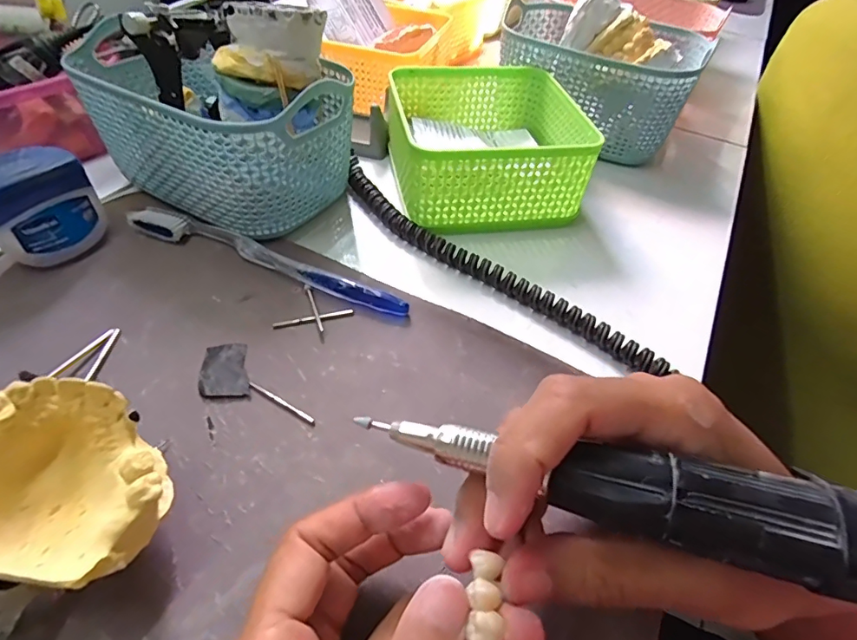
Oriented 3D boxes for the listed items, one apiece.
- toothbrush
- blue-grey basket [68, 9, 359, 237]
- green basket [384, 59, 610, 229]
[{"bbox_3d":[-0.098,-0.038,0.296,0.186,0.012,0.020,18,48,12],"label":"toothbrush"},{"bbox_3d":[-0.140,-0.128,0.321,0.168,0.093,0.111,23,49,15],"label":"blue-grey basket"},{"bbox_3d":[0.042,-0.130,0.363,0.125,0.063,0.129,-5,48,-9],"label":"green basket"}]

